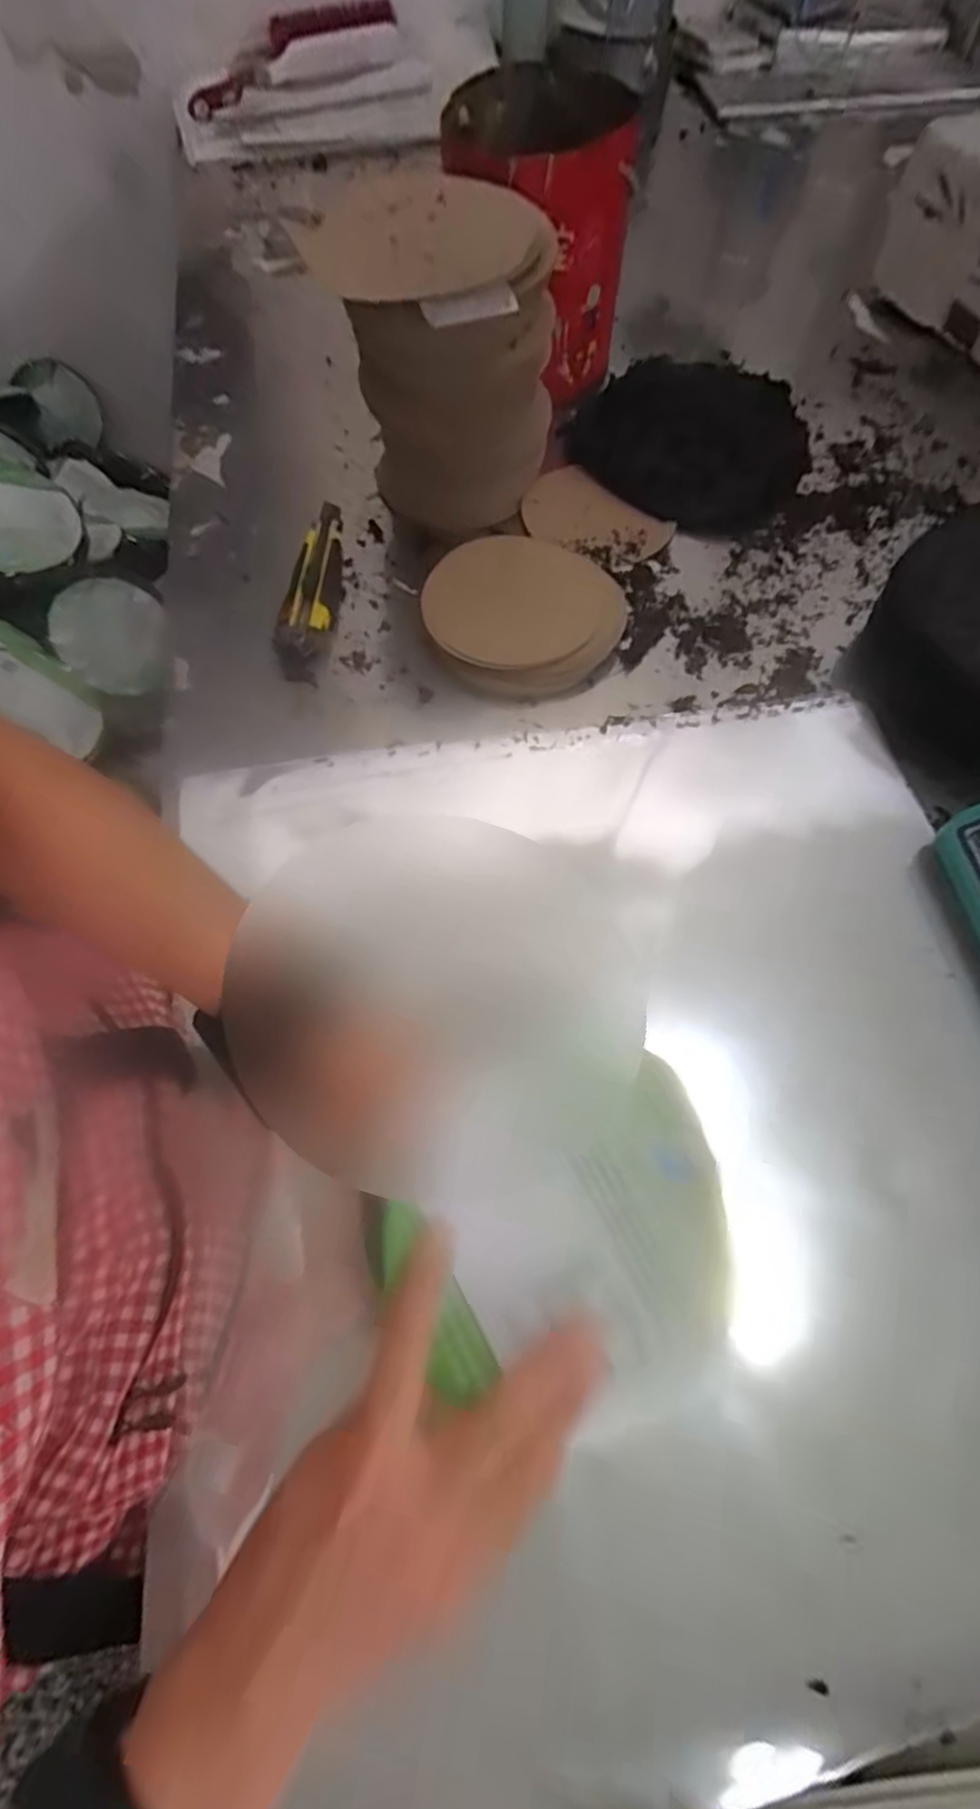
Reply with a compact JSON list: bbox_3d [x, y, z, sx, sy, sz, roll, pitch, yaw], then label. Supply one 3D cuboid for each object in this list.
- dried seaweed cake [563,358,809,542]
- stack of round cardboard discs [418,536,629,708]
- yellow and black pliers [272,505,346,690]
[{"bbox_3d":[0.188,-0.437,0.668,0.217,0.038,0.197,30,68,14],"label":"dried seaweed cake"},{"bbox_3d":[0.025,-0.229,0.564,0.156,0.022,0.143,18,66,9],"label":"stack of round cardboard discs"},{"bbox_3d":[-0.142,-0.262,0.585,0.039,0.022,0.181,3,64,2],"label":"yellow and black pliers"}]

